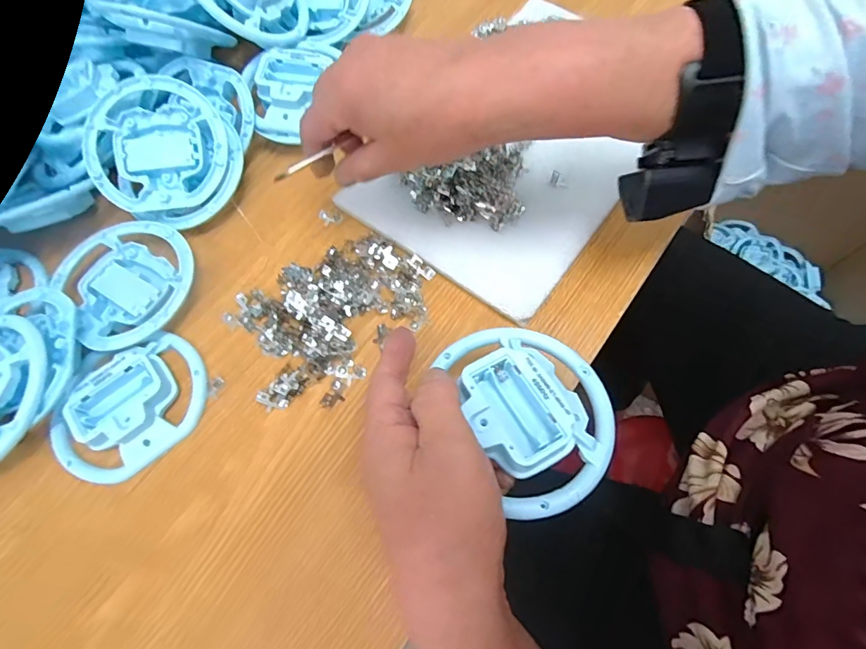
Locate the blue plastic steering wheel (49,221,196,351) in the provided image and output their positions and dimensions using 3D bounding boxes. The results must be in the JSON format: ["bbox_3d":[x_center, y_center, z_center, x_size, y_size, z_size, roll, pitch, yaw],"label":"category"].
[{"bbox_3d":[-0.226,-0.032,0.346,0.092,0.019,0.104,-38,68,-12],"label":"blue plastic steering wheel"}]

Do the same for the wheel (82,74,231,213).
[{"bbox_3d":[-0.214,-0.138,0.358,0.104,0.014,0.100,0,92,-3],"label":"wheel"}]

